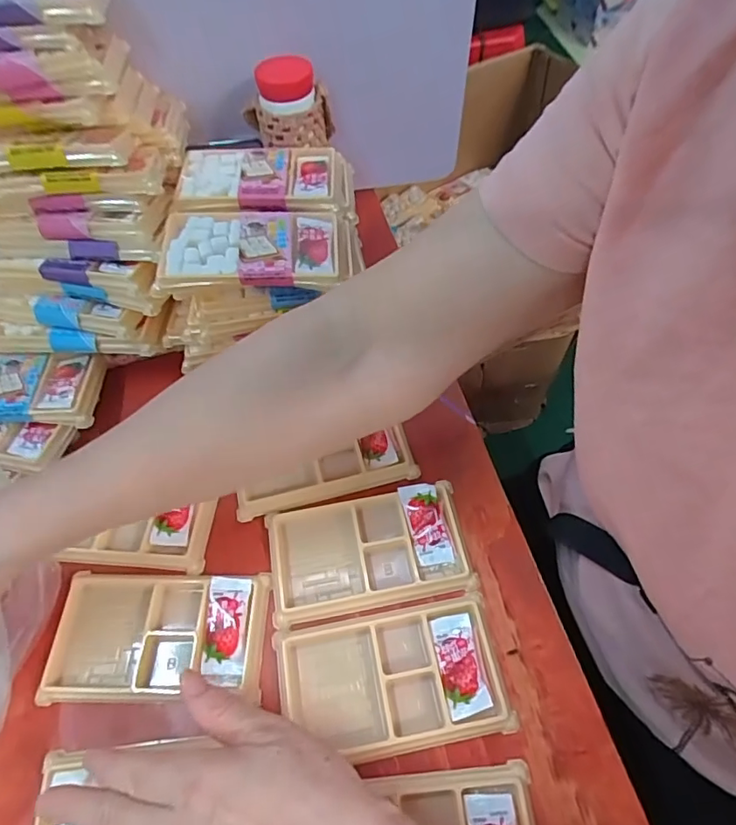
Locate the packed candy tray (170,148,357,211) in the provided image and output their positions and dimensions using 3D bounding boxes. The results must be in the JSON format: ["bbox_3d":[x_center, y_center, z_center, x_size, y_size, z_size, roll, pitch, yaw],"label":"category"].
[{"bbox_3d":[-0.084,-0.189,0.440,0.143,0.032,0.081,-6,57,-2],"label":"packed candy tray"}]

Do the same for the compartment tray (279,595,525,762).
[{"bbox_3d":[0.015,0.162,0.323,0.136,0.012,0.079,-9,57,-5],"label":"compartment tray"}]

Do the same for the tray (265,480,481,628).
[{"bbox_3d":[0.001,0.094,0.365,0.136,0.013,0.078,-9,57,-5],"label":"tray"}]

